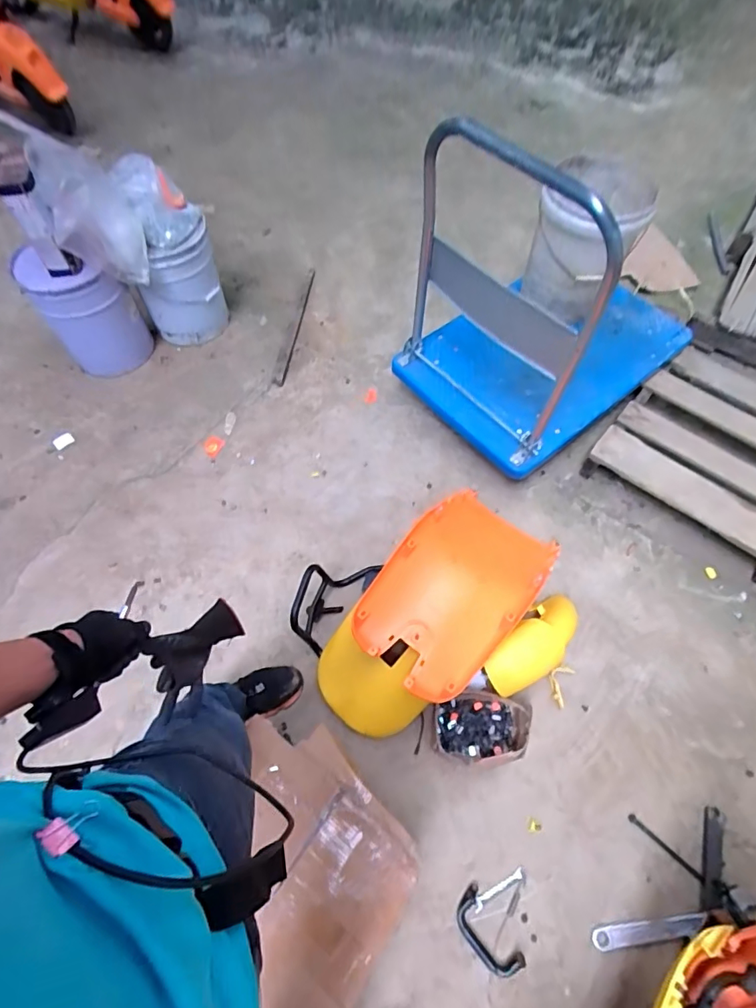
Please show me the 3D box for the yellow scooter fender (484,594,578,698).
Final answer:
[{"bbox_3d":[0.380,0.325,1.147,0.298,0.082,0.120,-40,69,-19],"label":"yellow scooter fender"}]

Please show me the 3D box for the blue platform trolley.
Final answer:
[{"bbox_3d":[0.523,-0.603,1.277,0.809,0.707,0.533,-37,68,-18],"label":"blue platform trolley"}]

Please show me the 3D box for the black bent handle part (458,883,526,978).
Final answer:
[{"bbox_3d":[0.217,0.860,0.971,0.071,0.020,0.150,-33,67,-16],"label":"black bent handle part"}]

